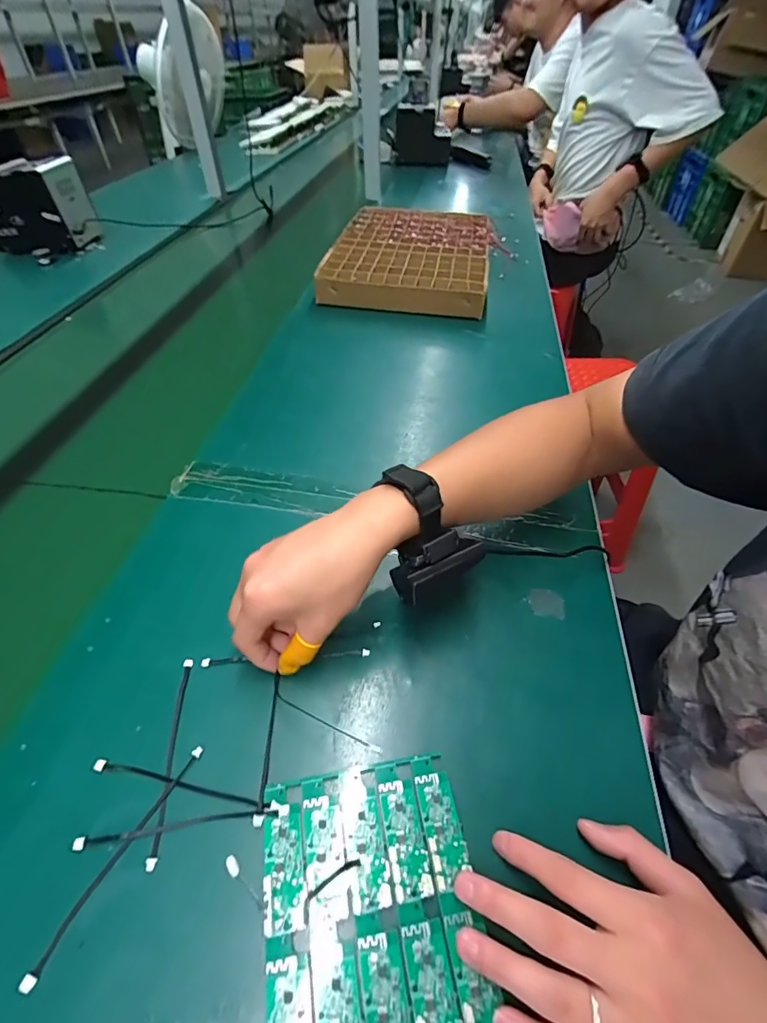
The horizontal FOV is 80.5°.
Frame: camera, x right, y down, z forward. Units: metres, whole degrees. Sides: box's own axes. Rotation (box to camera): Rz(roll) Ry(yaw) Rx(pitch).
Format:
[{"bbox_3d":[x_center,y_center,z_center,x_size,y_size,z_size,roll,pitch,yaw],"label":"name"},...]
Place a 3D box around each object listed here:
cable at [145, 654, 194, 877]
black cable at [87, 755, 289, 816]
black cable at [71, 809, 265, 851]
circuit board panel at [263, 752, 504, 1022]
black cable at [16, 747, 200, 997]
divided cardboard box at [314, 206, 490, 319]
[{"bbox_3d":[-0.146,0.165,0.311,0.008,0.005,0.128,-5,48,-3],"label":"cable"},{"bbox_3d":[-0.126,0.178,0.294,0.134,0.007,0.007,8,48,9],"label":"black cable"},{"bbox_3d":[-0.131,0.195,0.279,0.111,0.006,0.010,-6,48,-4],"label":"black cable"},{"bbox_3d":[-0.006,0.224,0.254,0.116,0.011,0.144,-8,48,-6],"label":"circuit board panel"},{"bbox_3d":[-0.156,0.204,0.272,0.009,0.005,0.128,21,51,19],"label":"black cable"},{"bbox_3d":[0.055,-0.502,0.894,0.288,0.055,0.407,6,48,7],"label":"divided cardboard box"}]

